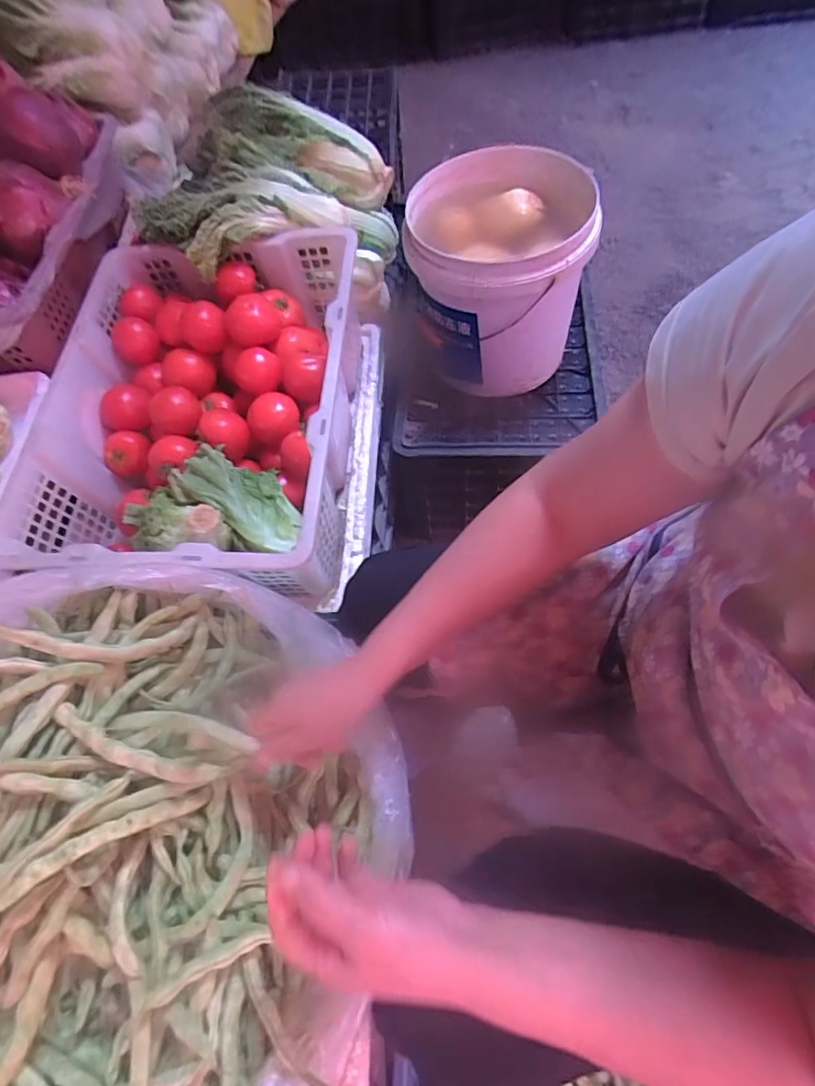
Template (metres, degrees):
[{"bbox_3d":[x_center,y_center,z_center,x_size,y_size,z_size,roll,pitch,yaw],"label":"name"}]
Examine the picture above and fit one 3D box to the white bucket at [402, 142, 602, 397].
[{"bbox_3d":[0.136,-0.407,0.853,0.260,0.231,0.266,-5,62,1],"label":"white bucket"}]

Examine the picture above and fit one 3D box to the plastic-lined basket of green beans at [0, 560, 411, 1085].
[{"bbox_3d":[-0.255,0.262,0.453,0.498,0.145,0.454,-2,62,3],"label":"plastic-lined basket of green beans"}]

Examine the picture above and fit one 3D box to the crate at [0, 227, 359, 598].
[{"bbox_3d":[-0.256,-0.159,0.694,0.373,0.154,0.485,0,62,4],"label":"crate"}]

